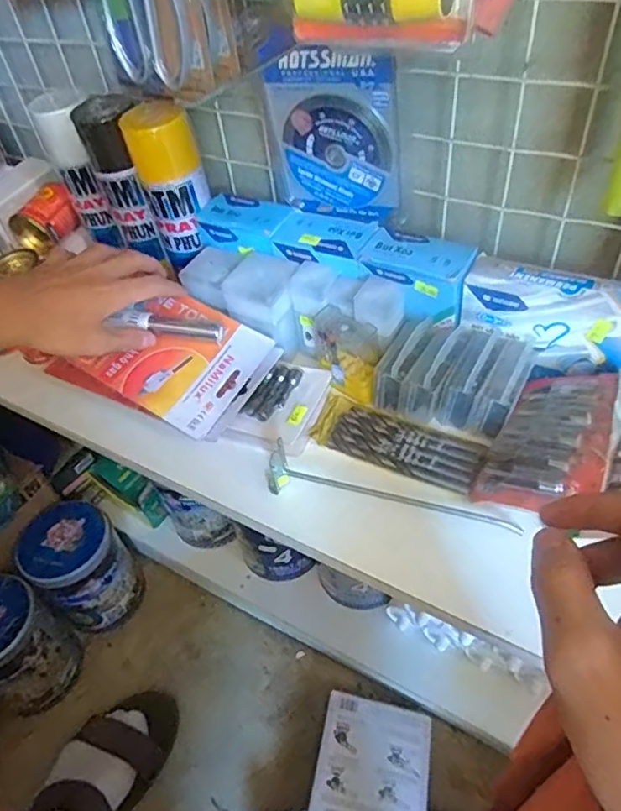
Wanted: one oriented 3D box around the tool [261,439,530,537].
[{"bbox_3d":[0.062,0.072,0.463,0.207,0.035,0.029,13,50,18],"label":"tool"}]

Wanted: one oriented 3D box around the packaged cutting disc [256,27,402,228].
[{"bbox_3d":[0.021,-0.238,0.506,0.115,0.150,0.021,15,50,21],"label":"packaged cutting disc"}]

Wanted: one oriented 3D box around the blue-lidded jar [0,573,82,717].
[{"bbox_3d":[-0.370,0.302,0.724,0.113,0.175,0.101,34,59,32],"label":"blue-lidded jar"}]

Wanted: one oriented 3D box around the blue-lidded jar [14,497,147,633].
[{"bbox_3d":[-0.307,0.227,0.784,0.111,0.168,0.109,-4,46,4],"label":"blue-lidded jar"}]

